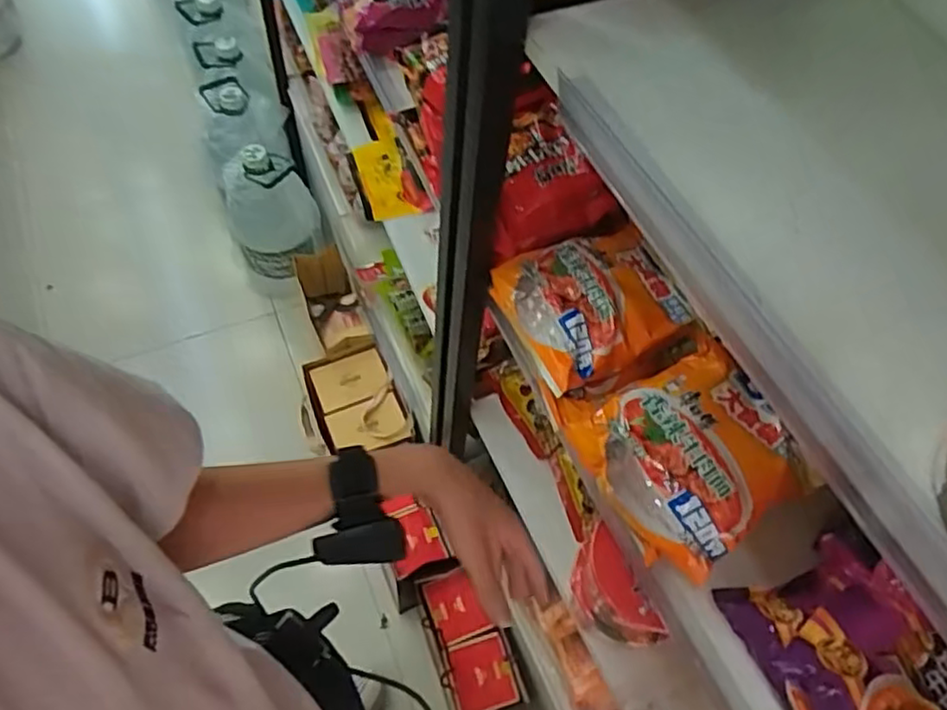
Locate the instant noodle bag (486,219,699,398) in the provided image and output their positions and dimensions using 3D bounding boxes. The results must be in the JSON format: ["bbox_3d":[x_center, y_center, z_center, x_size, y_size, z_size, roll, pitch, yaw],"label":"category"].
[{"bbox_3d":[0.114,-0.056,0.662,0.152,0.049,0.158,-18,62,-14],"label":"instant noodle bag"}]

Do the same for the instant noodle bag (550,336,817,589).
[{"bbox_3d":[0.182,0.080,0.590,0.152,0.062,0.178,-24,64,-17],"label":"instant noodle bag"}]

